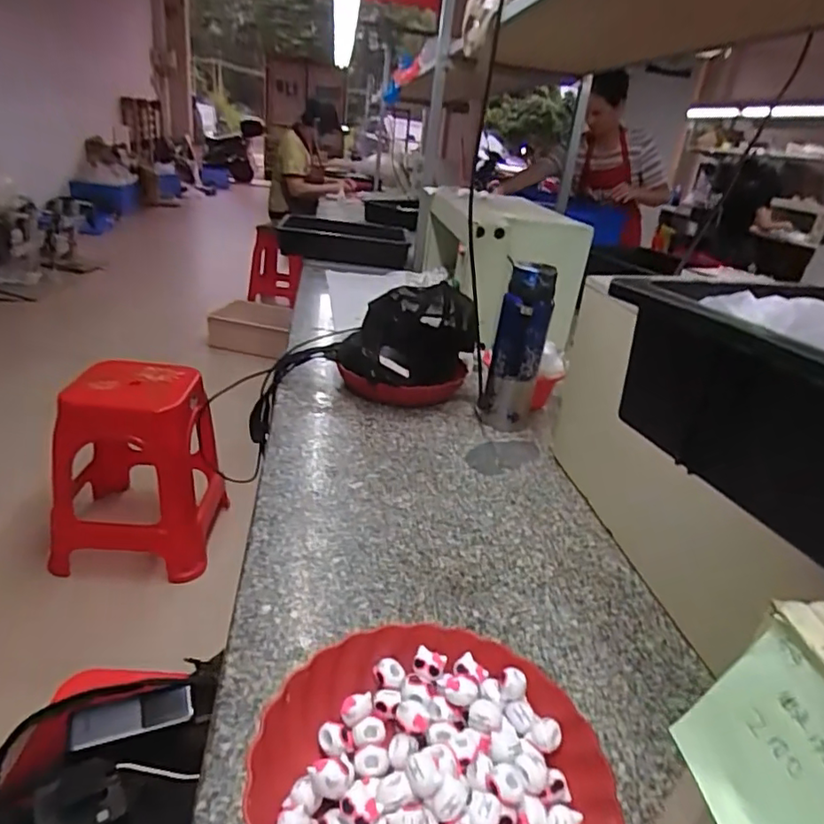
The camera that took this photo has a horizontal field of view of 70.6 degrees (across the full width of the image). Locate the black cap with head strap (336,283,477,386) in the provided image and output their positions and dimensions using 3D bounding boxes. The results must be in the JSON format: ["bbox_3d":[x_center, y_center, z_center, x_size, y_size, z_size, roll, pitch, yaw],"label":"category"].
[{"bbox_3d":[-0.005,-0.122,1.038,0.248,0.177,0.195,5,26,-5],"label":"black cap with head strap"}]

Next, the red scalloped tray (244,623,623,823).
[{"bbox_3d":[0.018,0.257,0.402,0.229,0.049,0.225,28,32,36],"label":"red scalloped tray"}]

